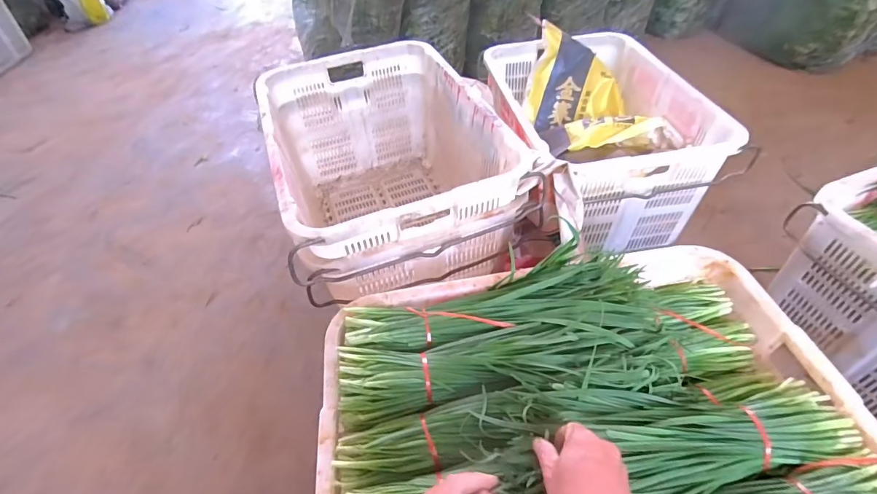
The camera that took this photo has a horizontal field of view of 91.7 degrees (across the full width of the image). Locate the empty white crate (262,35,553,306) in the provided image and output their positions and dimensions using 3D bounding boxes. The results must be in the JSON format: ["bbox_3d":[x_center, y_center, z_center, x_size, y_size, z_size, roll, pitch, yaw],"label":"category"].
[{"bbox_3d":[-0.118,-0.170,1.058,0.495,0.356,0.637,-19,48,-14],"label":"empty white crate"}]

